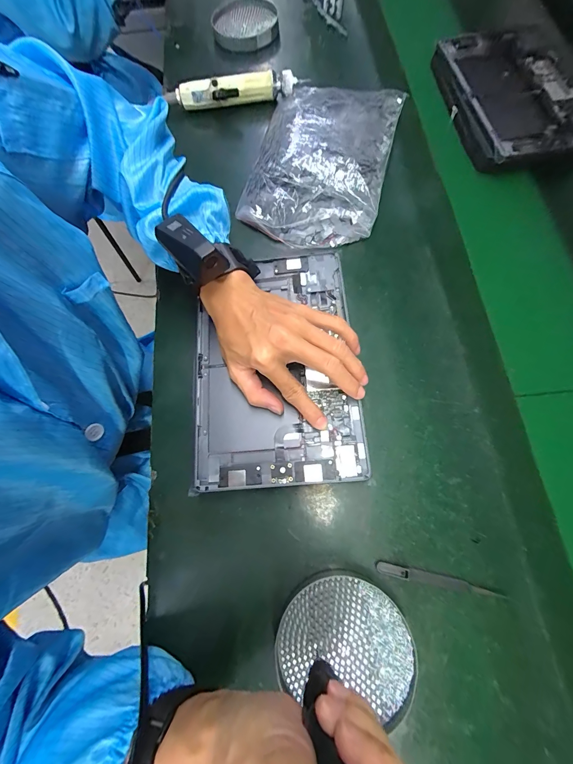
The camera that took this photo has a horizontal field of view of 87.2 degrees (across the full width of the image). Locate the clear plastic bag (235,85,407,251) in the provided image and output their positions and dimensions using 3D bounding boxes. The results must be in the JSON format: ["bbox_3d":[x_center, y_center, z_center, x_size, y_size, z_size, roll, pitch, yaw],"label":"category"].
[{"bbox_3d":[0.048,-0.311,0.417,0.181,0.034,0.285,15,73,5],"label":"clear plastic bag"}]

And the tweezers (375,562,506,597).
[{"bbox_3d":[0.138,0.181,0.273,0.109,0.004,0.010,11,73,4],"label":"tweezers"}]

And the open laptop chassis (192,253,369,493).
[{"bbox_3d":[-0.015,-0.020,0.322,0.166,0.018,0.254,-4,72,0],"label":"open laptop chassis"}]

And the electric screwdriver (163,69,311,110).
[{"bbox_3d":[-0.078,-0.443,0.460,0.207,0.034,0.036,-9,73,-2],"label":"electric screwdriver"}]

